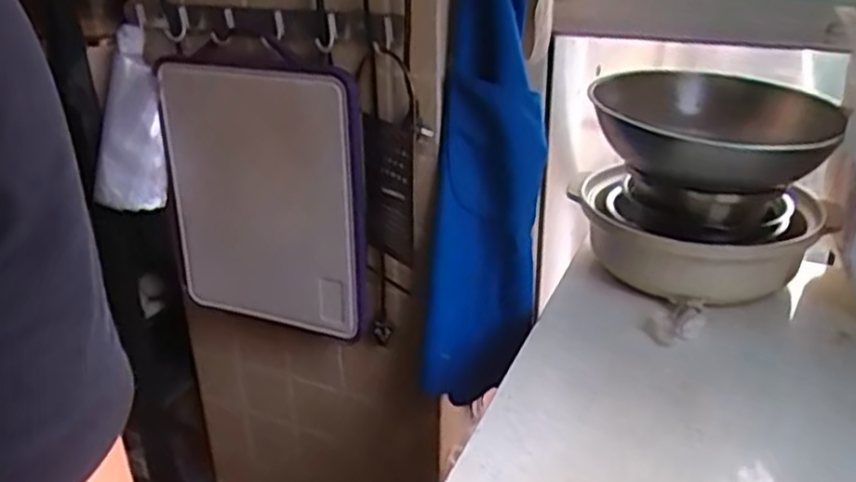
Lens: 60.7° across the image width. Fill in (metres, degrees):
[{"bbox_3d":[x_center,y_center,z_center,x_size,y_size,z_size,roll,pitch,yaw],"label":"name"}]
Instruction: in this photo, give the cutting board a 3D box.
[{"bbox_3d":[-0.227,-0.053,0.994,0.302,0.357,0.026,10,28,23],"label":"cutting board"}]

